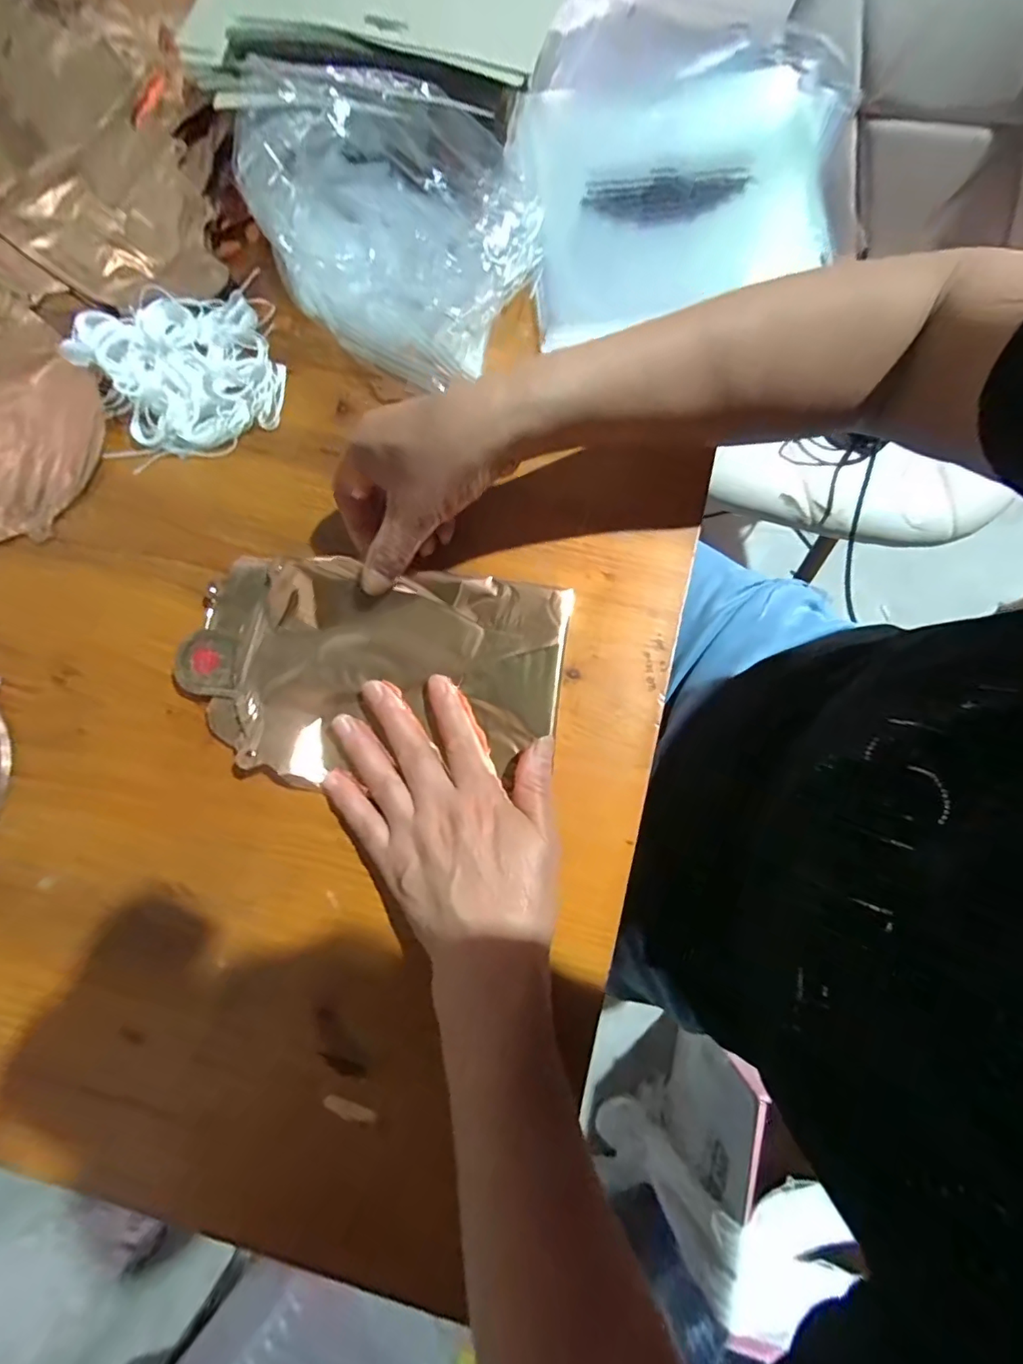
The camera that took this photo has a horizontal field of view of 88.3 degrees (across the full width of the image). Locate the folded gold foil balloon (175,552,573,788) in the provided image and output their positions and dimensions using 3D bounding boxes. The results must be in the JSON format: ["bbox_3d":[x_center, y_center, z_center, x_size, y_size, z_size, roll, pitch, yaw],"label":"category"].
[{"bbox_3d":[-0.080,-0.011,0.314,0.223,0.020,0.125,-1,78,-1],"label":"folded gold foil balloon"}]

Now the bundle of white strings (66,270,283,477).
[{"bbox_3d":[-0.224,-0.218,0.357,0.123,0.025,0.128,-21,78,-4],"label":"bundle of white strings"}]

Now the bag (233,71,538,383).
[{"bbox_3d":[-0.076,-0.299,0.346,0.188,0.079,0.140,31,80,7],"label":"bag"}]

